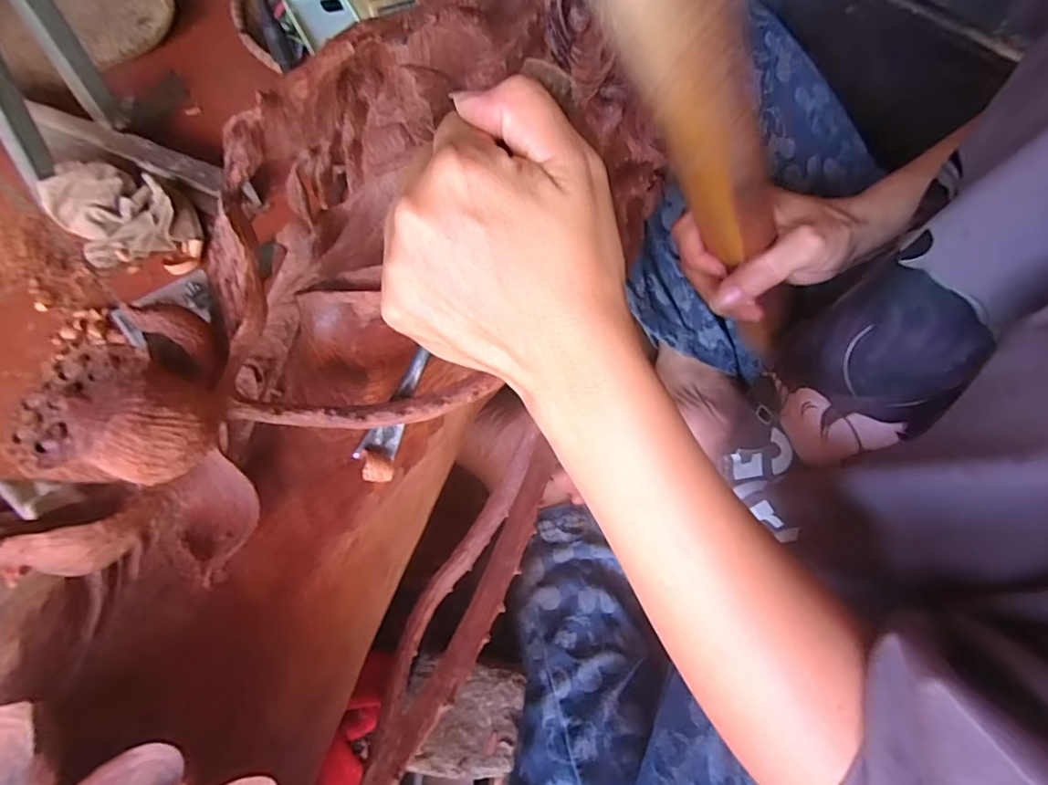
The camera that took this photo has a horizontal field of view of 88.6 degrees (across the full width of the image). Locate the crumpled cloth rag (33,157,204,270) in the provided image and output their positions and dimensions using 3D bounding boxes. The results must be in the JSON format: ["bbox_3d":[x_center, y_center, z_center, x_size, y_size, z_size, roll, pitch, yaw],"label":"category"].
[{"bbox_3d":[-0.423,-0.192,0.566,0.119,0.050,0.118,-33,71,-16],"label":"crumpled cloth rag"}]

